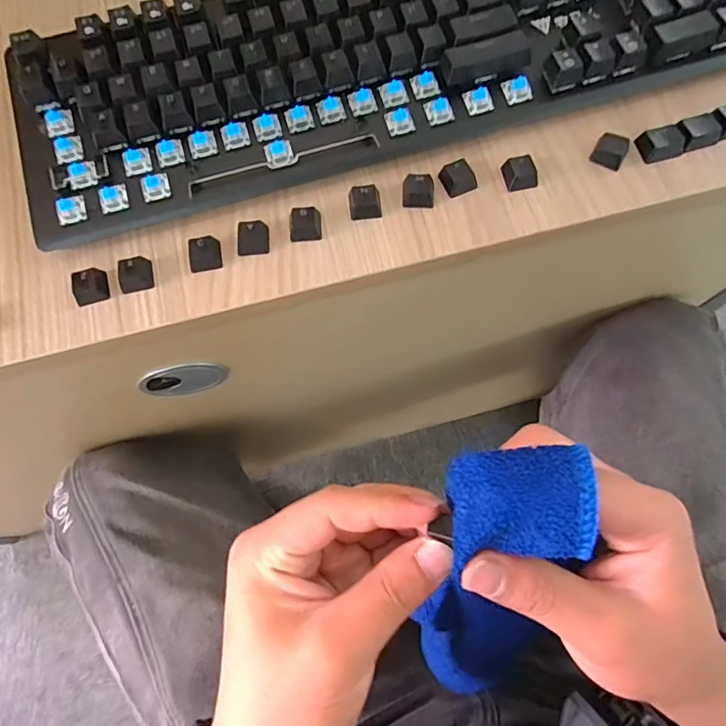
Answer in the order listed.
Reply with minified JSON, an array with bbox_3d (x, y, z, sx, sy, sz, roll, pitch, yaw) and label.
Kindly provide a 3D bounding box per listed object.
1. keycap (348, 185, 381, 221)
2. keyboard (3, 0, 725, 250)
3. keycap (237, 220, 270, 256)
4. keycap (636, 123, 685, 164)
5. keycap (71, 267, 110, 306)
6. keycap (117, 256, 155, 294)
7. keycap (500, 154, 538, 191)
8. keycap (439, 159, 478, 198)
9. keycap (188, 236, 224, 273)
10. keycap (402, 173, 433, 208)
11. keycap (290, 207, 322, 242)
[{"bbox_3d":[0.001,-0.092,0.284,0.018,0.008,0.017,-7,74,-2],"label":"keycap"},{"bbox_3d":[0.013,-0.183,0.296,0.426,0.038,0.124,-17,75,-5],"label":"keyboard"},{"bbox_3d":[-0.062,-0.070,0.279,0.017,0.009,0.017,-4,74,-1],"label":"keycap"},{"bbox_3d":[0.172,-0.126,0.289,0.022,0.011,0.018,-11,74,-3],"label":"keycap"},{"bbox_3d":[-0.150,-0.043,0.274,0.017,0.007,0.019,-15,74,-4],"label":"keycap"},{"bbox_3d":[-0.126,-0.049,0.276,0.018,0.007,0.018,-17,75,-5],"label":"keycap"},{"bbox_3d":[0.091,-0.110,0.286,0.018,0.009,0.018,-10,74,-2],"label":"keycap"},{"bbox_3d":[0.055,-0.106,0.287,0.019,0.008,0.018,-27,76,-7],"label":"keycap"},{"bbox_3d":[-0.088,-0.061,0.278,0.017,0.009,0.019,-10,74,-3],"label":"keycap"},{"bbox_3d":[0.032,-0.099,0.285,0.017,0.008,0.018,3,74,1],"label":"keycap"},{"bbox_3d":[-0.032,-0.078,0.281,0.017,0.008,0.017,-5,74,-1],"label":"keycap"}]

